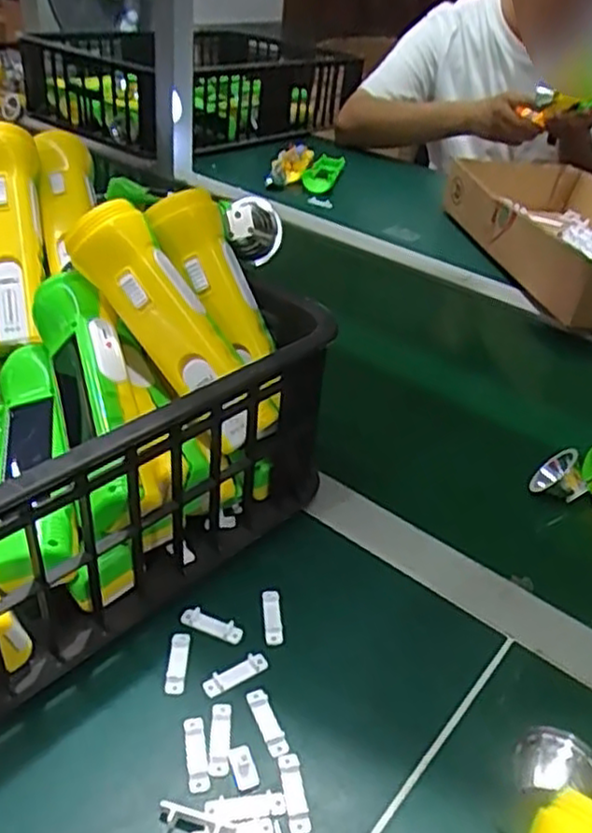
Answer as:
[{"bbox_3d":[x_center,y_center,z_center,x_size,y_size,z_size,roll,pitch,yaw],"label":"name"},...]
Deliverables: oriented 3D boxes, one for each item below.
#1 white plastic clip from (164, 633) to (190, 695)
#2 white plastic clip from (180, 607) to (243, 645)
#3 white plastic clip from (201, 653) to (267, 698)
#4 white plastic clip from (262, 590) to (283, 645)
[{"bbox_3d":[-0.065,0.134,0.387,0.010,0.005,0.036,4,35,-4],"label":"white plastic clip"},{"bbox_3d":[-0.048,0.120,0.408,0.036,0.007,0.010,17,36,14],"label":"white plastic clip"},{"bbox_3d":[-0.032,0.139,0.384,0.037,0.004,0.011,-18,42,-30],"label":"white plastic clip"},{"bbox_3d":[-0.014,0.117,0.415,0.011,0.005,0.035,1,36,-8],"label":"white plastic clip"}]

